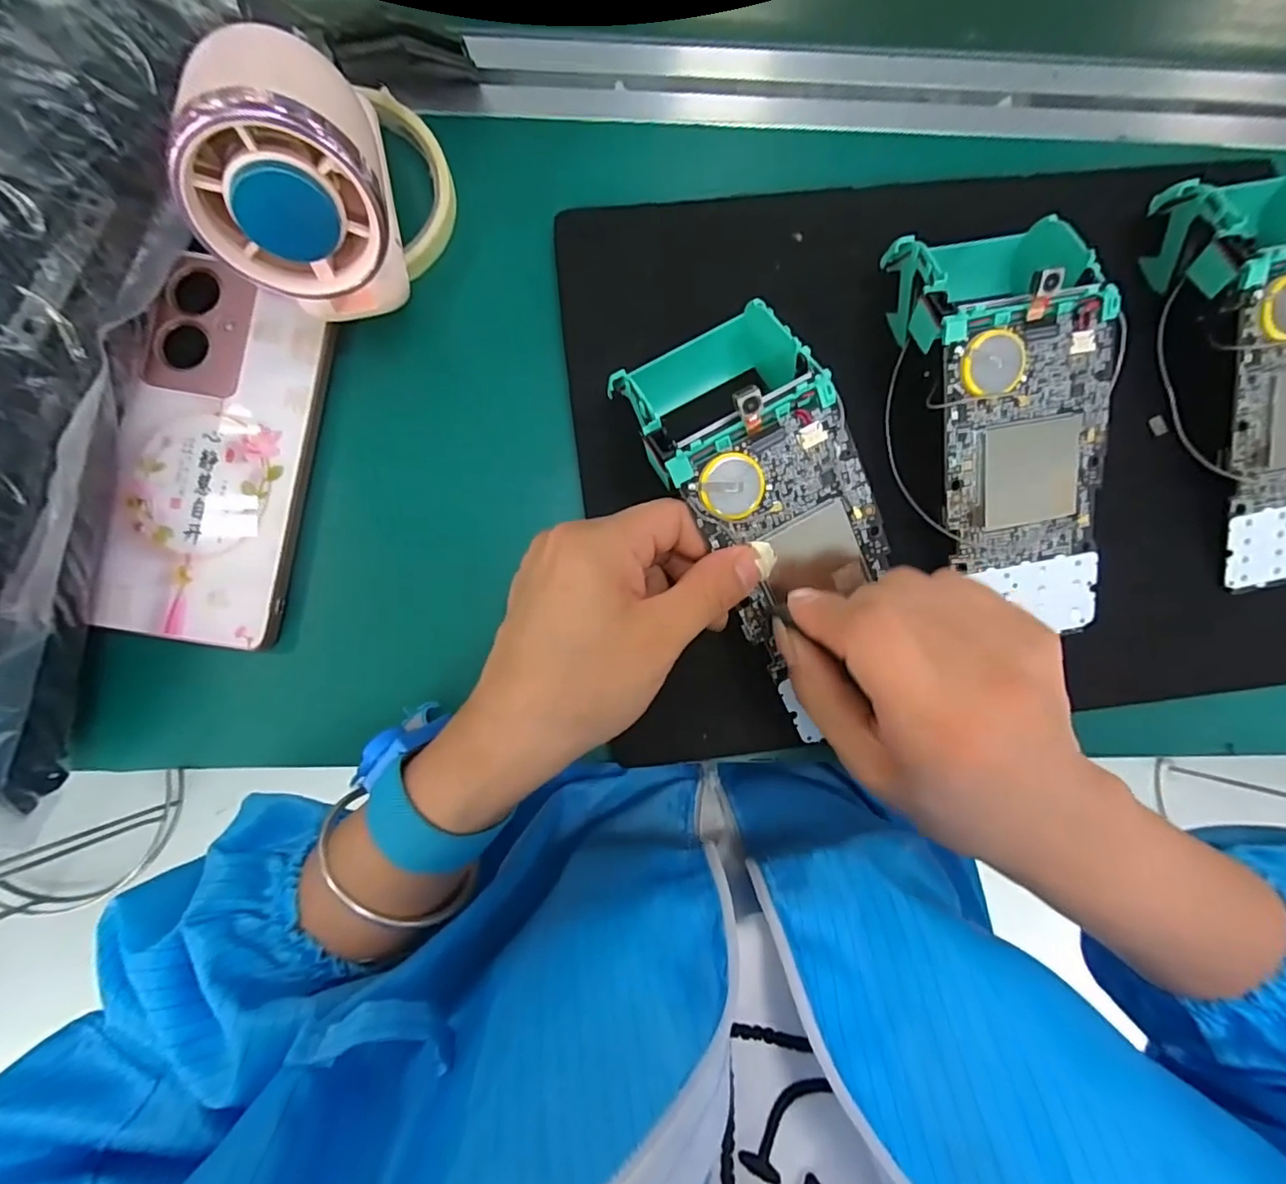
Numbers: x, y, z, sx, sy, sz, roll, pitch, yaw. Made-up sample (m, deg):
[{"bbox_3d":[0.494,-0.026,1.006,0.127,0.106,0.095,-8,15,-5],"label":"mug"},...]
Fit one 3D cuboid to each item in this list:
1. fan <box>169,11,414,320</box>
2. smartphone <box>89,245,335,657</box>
[{"bbox_3d":[-0.120,-0.148,0.206,0.054,0.094,0.082,-16,87,-3],"label":"fan"},{"bbox_3d":[-0.178,-0.057,0.238,0.070,0.010,0.152,10,84,-2],"label":"smartphone"}]

